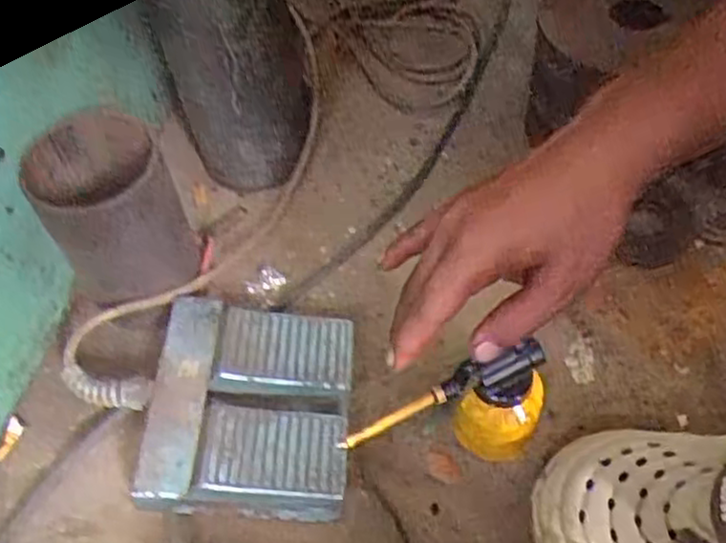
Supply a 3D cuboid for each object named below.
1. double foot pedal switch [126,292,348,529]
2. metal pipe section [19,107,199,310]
[{"bbox_3d":[-0.086,0.102,0.575,0.151,0.046,0.170,0,54,4],"label":"double foot pedal switch"},{"bbox_3d":[-0.200,-0.049,0.599,0.101,0.111,0.110,-26,56,-15],"label":"metal pipe section"}]

